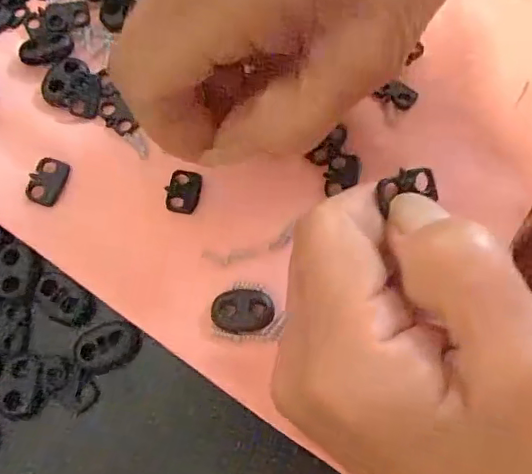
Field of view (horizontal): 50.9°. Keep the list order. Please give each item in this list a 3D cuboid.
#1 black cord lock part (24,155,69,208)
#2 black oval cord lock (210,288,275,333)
[{"bbox_3d":[-0.083,-0.022,0.212,0.013,0.004,0.019,16,74,5],"label":"black cord lock part"},{"bbox_3d":[-0.008,0.026,0.198,0.022,0.004,0.015,-1,73,0],"label":"black oval cord lock"}]

